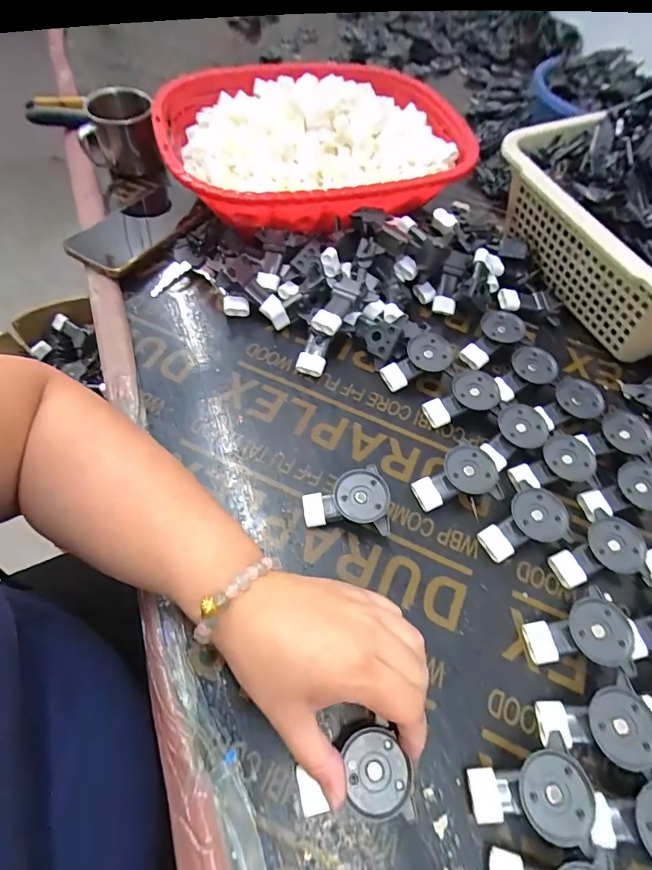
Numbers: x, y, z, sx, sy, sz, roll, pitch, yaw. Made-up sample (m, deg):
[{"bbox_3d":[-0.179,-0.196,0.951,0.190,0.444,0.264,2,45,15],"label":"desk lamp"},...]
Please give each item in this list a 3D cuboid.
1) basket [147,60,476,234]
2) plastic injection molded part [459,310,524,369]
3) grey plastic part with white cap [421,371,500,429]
[{"bbox_3d":[-0.016,-0.373,0.551,0.358,0.083,0.327,-1,60,2],"label":"basket"},{"bbox_3d":[0.170,-0.100,0.454,0.071,0.016,0.041,-45,67,-4],"label":"plastic injection molded part"},{"bbox_3d":[0.125,-0.034,0.416,0.067,0.017,0.039,-29,62,7],"label":"grey plastic part with white cap"}]

